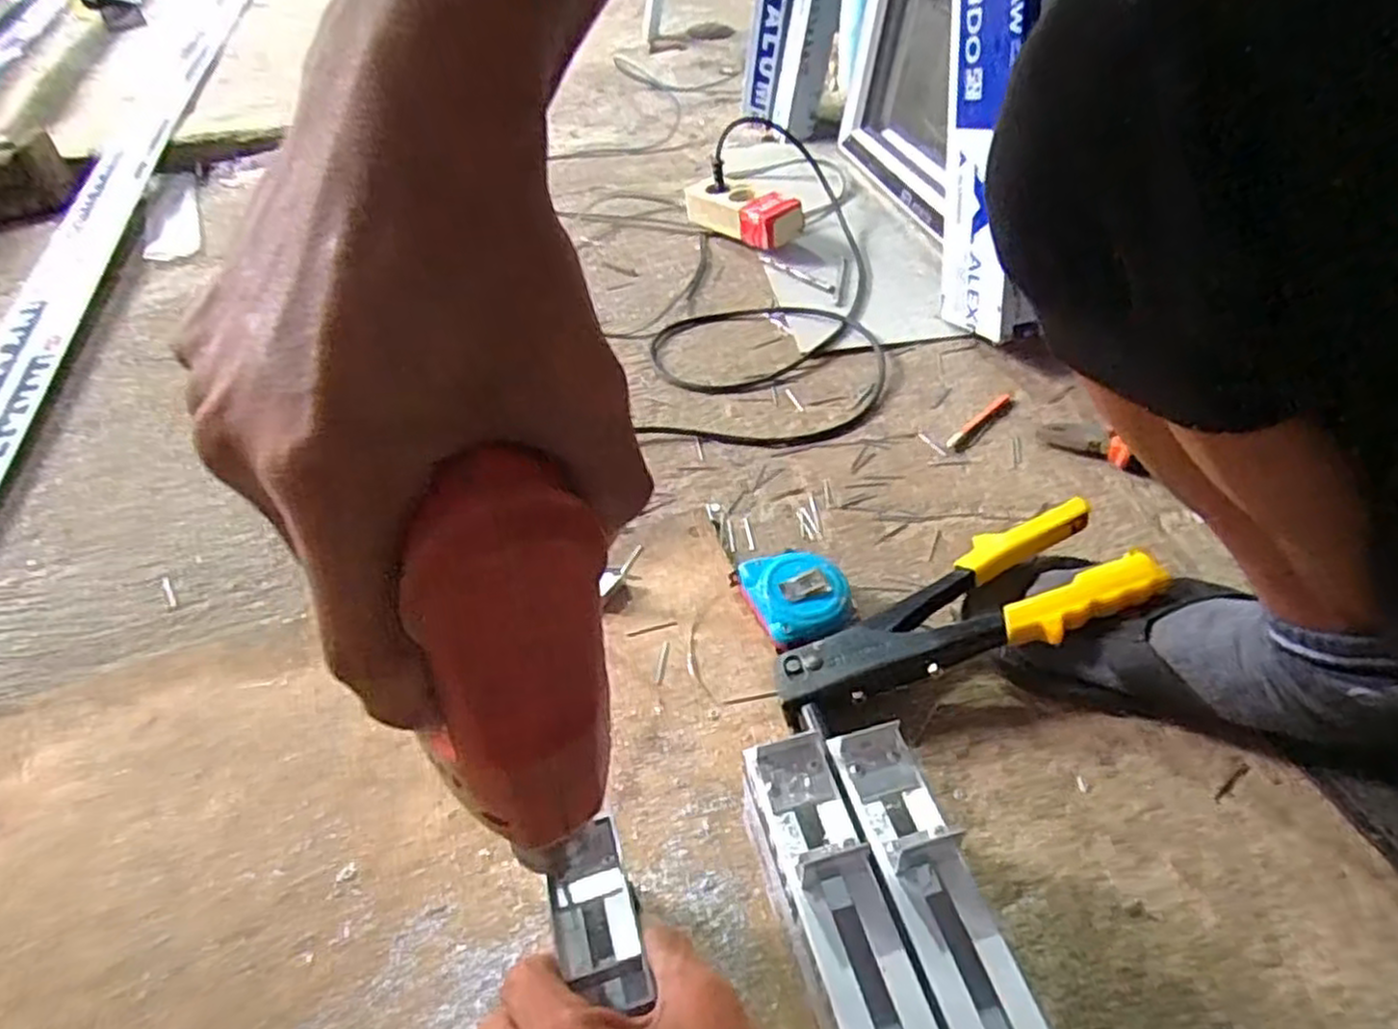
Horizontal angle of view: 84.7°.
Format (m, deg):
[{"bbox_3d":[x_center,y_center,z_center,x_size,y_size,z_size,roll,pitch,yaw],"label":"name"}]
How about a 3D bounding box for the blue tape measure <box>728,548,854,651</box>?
[{"bbox_3d":[0.069,0.058,0.538,0.064,0.029,0.074,-20,49,-15],"label":"blue tape measure"}]

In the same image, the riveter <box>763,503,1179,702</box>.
[{"bbox_3d":[0.163,0.058,0.502,0.240,0.022,0.093,-17,38,-1],"label":"riveter"}]

